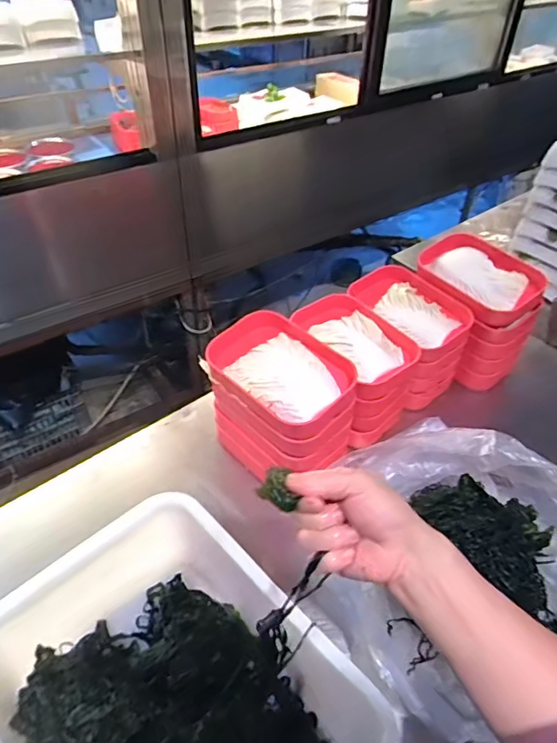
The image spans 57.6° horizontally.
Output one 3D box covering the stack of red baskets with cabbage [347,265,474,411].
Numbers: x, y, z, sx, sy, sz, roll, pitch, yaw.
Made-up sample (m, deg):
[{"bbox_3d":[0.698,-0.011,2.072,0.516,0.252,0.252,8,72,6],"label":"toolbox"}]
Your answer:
[{"bbox_3d":[0.200,-0.055,0.809,0.117,0.150,0.169,-28,51,-28],"label":"stack of red baskets with cabbage"}]

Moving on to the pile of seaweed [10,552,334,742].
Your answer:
[{"bbox_3d":[-0.094,0.306,0.454,0.273,0.115,0.207,34,52,30],"label":"pile of seaweed"}]

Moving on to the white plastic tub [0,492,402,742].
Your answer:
[{"bbox_3d":[-0.101,0.299,0.464,0.251,0.114,0.331,-33,53,-31],"label":"white plastic tub"}]

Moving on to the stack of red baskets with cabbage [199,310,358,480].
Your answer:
[{"bbox_3d":[0.000,0.037,0.679,0.176,0.153,0.119,35,52,30],"label":"stack of red baskets with cabbage"}]

